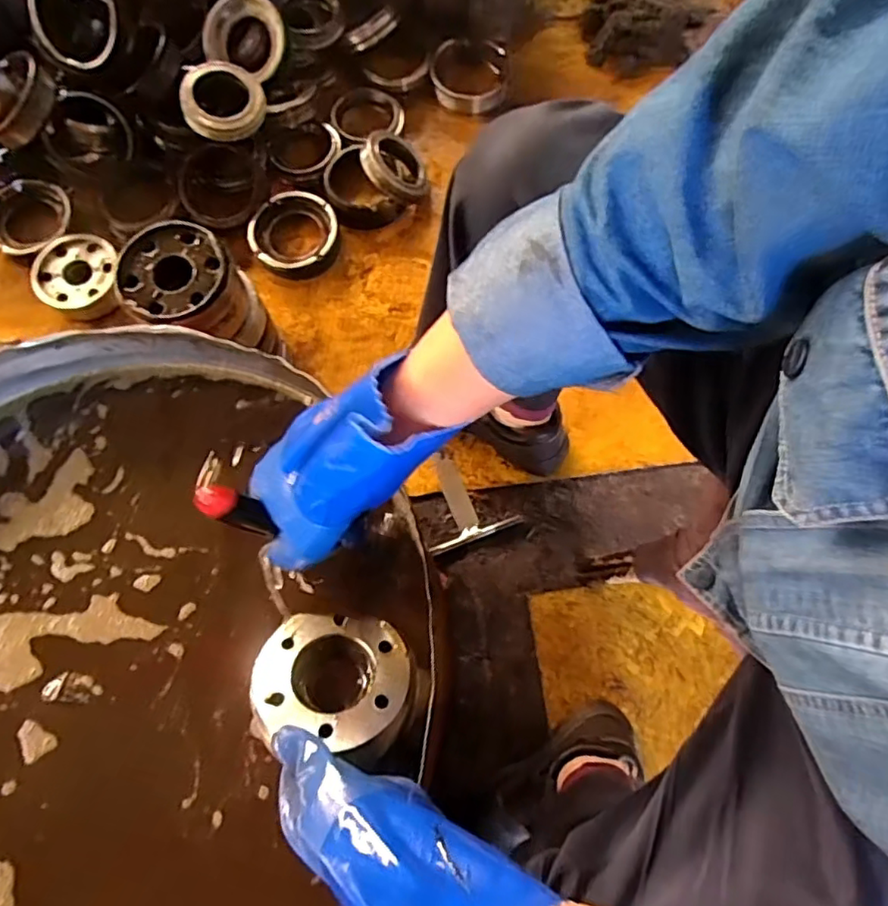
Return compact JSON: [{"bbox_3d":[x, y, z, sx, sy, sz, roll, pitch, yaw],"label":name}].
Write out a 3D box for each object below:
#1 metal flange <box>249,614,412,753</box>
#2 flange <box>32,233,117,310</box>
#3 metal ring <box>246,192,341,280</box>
[{"bbox_3d":[-0.087,0.179,0.470,0.116,0.028,0.097,7,47,0],"label":"metal flange"},{"bbox_3d":[-0.524,-0.260,0.851,0.102,0.023,0.116,28,77,8],"label":"flange"},{"bbox_3d":[-0.219,-0.322,0.880,0.124,0.037,0.123,0,75,1],"label":"metal ring"}]

